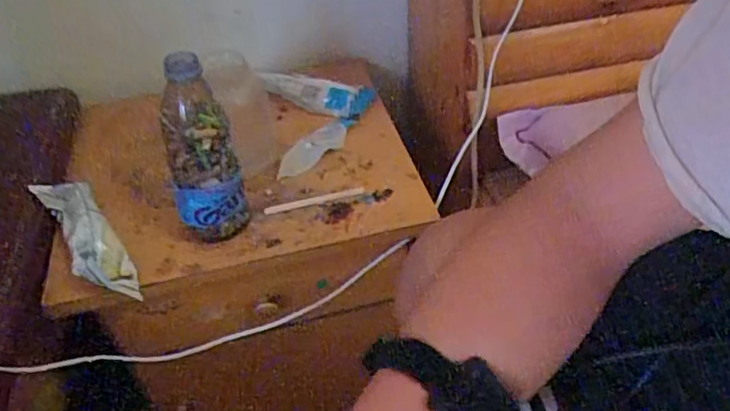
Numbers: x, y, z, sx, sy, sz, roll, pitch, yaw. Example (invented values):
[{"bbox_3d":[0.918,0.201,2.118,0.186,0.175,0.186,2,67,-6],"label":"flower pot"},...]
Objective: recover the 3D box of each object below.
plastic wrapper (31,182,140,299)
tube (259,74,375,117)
[{"bbox_3d":[-0.271,0.028,0.574,0.049,0.028,0.163,-31,63,-26],"label":"plastic wrapper"},{"bbox_3d":[-0.064,-0.145,0.754,0.146,0.033,0.032,11,44,-5],"label":"tube"}]

